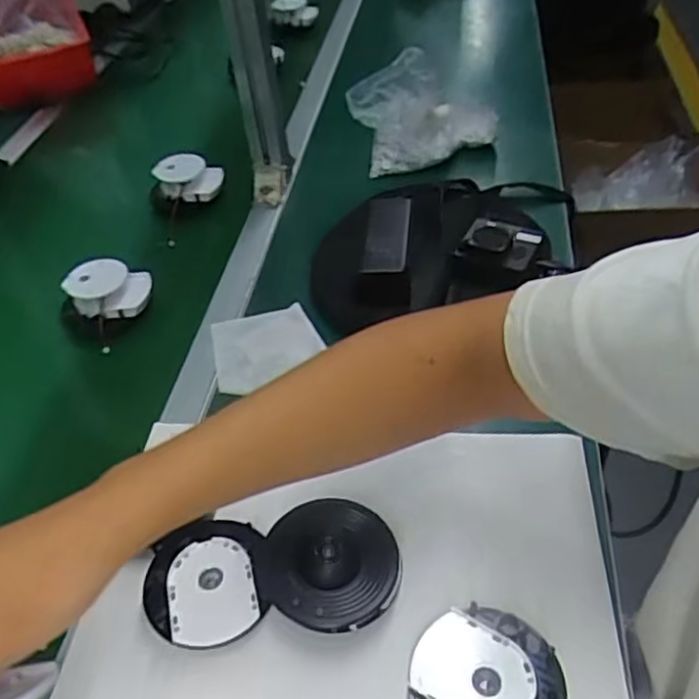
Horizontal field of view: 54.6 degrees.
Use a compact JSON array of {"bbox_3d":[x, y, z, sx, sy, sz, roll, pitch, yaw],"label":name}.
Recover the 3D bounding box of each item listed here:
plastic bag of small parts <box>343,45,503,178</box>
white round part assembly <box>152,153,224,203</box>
[{"bbox_3d":[0.099,-0.314,0.880,0.190,0.130,0.062,-19,47,-12],"label":"plastic bag of small parts"},{"bbox_3d":[-0.209,-0.223,0.878,0.089,0.044,0.046,-7,45,0],"label":"white round part assembly"}]

